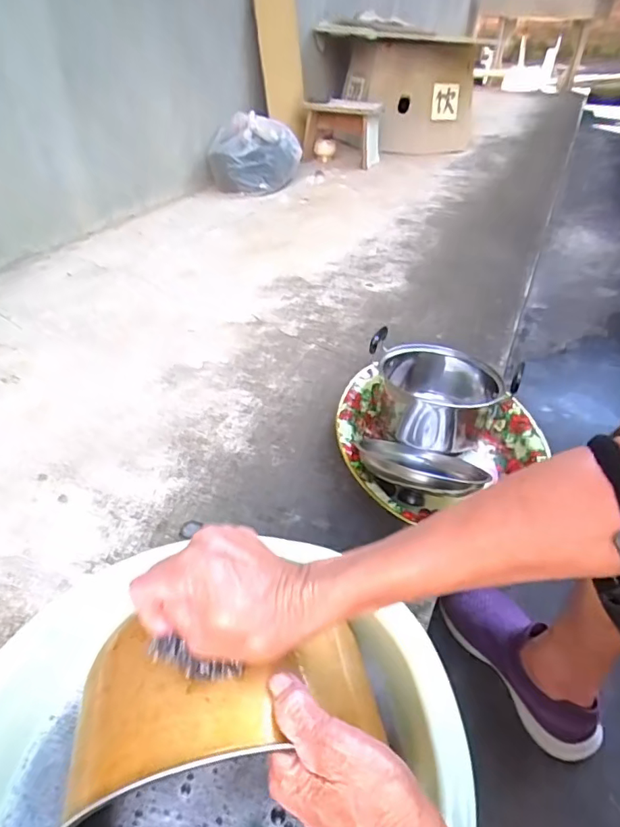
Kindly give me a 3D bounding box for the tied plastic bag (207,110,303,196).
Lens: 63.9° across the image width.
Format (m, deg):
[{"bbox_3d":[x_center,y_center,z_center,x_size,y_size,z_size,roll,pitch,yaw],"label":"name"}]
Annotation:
[{"bbox_3d":[-0.190,-0.875,1.697,0.290,0.216,0.161,-30,47,-33],"label":"tied plastic bag"}]

